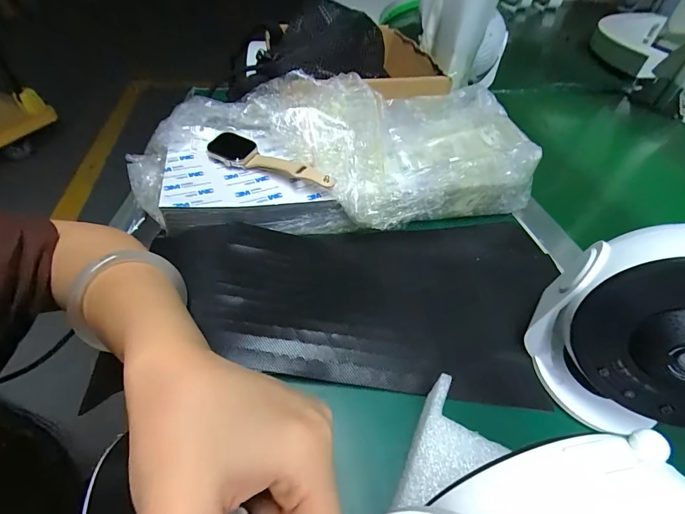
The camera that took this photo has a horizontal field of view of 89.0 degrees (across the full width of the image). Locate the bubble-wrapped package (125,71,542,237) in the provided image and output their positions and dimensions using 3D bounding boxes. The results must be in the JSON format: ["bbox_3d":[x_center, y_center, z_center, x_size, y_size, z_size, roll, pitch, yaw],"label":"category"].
[{"bbox_3d":[-0.009,-0.095,0.339,0.379,0.083,0.176,-2,47,-8],"label":"bubble-wrapped package"}]

